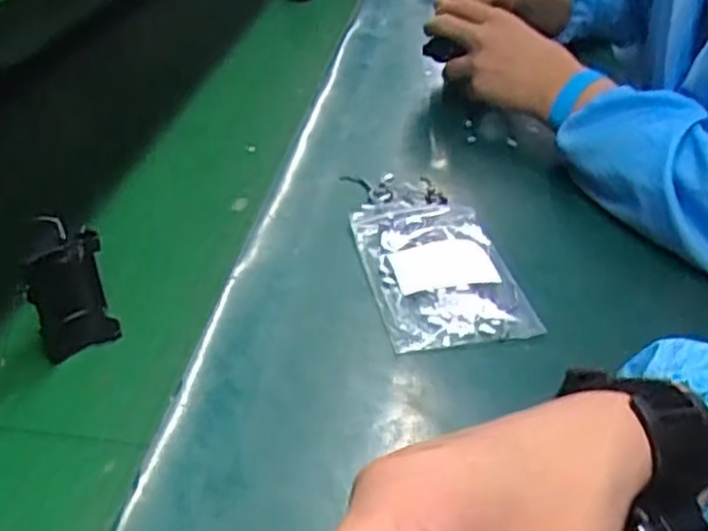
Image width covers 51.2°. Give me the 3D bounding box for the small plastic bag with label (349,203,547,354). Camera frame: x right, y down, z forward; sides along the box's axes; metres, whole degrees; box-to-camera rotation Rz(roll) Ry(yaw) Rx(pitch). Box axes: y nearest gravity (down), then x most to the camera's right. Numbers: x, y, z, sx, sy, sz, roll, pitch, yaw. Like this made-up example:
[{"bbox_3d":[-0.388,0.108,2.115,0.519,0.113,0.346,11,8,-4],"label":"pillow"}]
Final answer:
[{"bbox_3d":[0.058,-0.001,0.527,0.098,0.014,0.157,-5,36,-10],"label":"small plastic bag with label"}]

